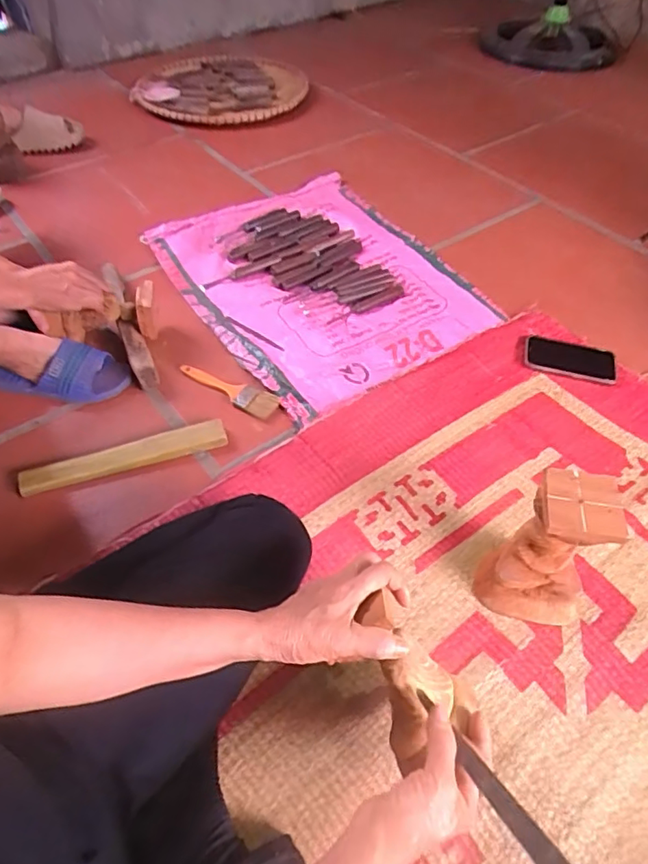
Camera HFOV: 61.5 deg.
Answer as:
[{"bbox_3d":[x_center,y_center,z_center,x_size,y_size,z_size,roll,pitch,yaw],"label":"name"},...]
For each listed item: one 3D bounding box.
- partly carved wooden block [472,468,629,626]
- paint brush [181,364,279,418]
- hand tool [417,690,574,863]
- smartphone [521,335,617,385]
[{"bbox_3d":[0.251,0.137,0.628,0.113,0.178,0.105,8,52,7],"label":"partly carved wooden block"},{"bbox_3d":[-0.155,-0.066,0.862,0.171,0.021,0.043,19,54,15],"label":"paint brush"},{"bbox_3d":[0.141,0.290,0.425,0.023,0.007,0.192,-31,56,-21],"label":"hand tool"},{"bbox_3d":[0.422,-0.126,0.934,0.151,0.009,0.081,14,58,7],"label":"smartphone"}]

